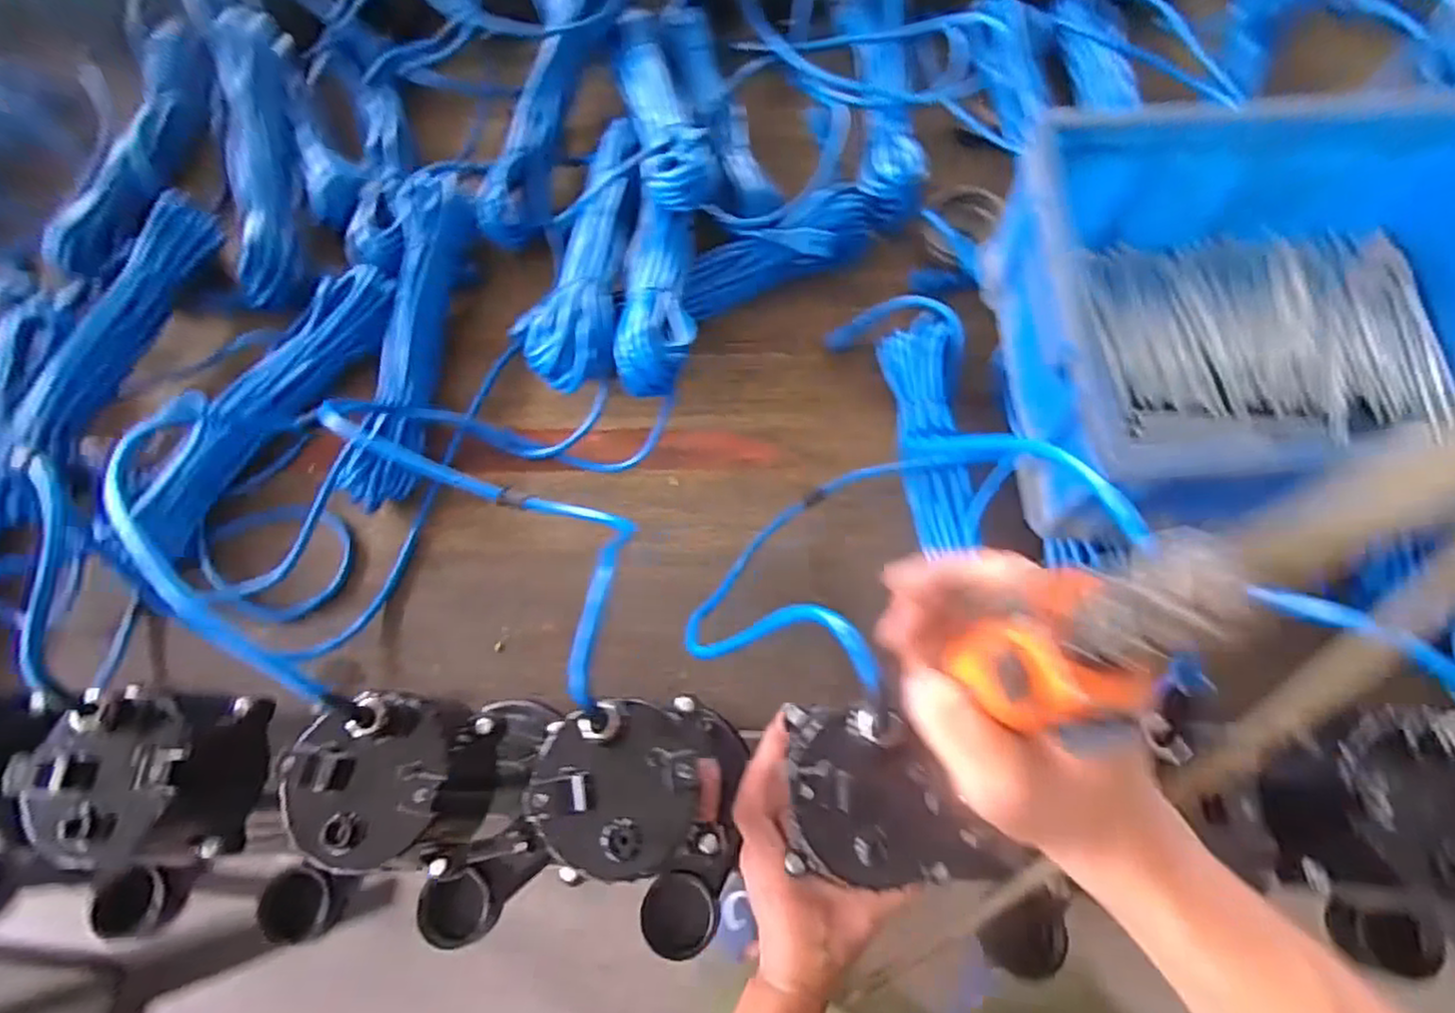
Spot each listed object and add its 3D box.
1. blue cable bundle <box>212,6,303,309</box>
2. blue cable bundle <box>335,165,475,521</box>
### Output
[{"bbox_3d":[-0.510,-0.391,0.759,0.069,0.042,0.374,-17,69,-4],"label":"blue cable bundle"},{"bbox_3d":[-0.308,-0.170,0.692,0.082,0.048,0.360,-1,69,2],"label":"blue cable bundle"}]

